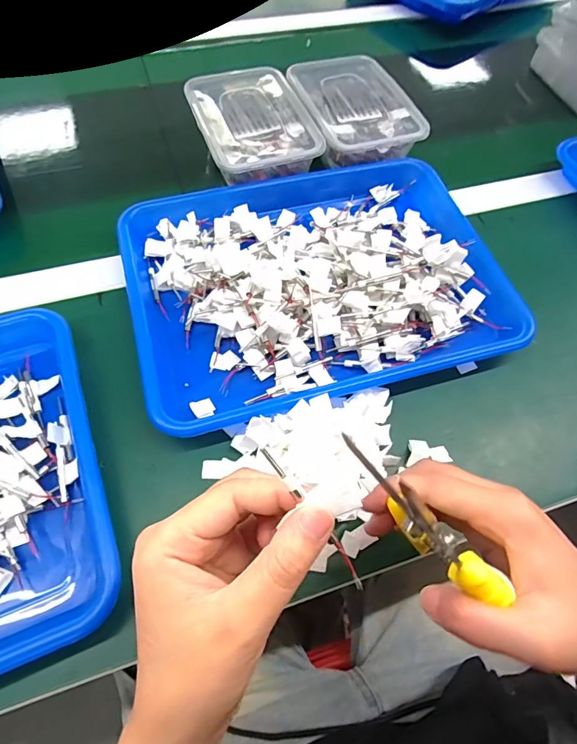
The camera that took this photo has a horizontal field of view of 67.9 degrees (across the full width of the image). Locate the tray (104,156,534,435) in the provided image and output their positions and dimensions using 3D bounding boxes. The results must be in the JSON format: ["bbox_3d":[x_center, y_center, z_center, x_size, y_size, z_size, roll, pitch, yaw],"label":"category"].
[{"bbox_3d":[0.021,-0.102,0.402,0.329,0.041,0.274,-13,60,-12],"label":"tray"}]

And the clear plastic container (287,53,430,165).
[{"bbox_3d":[0.070,-0.297,0.497,0.112,0.053,0.171,-15,63,-12],"label":"clear plastic container"}]

